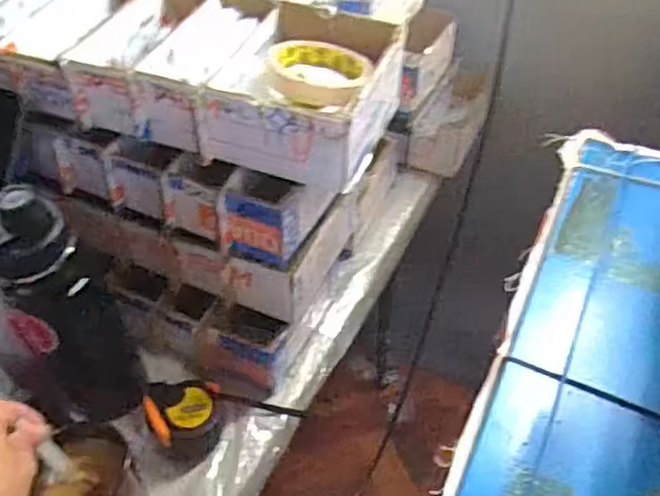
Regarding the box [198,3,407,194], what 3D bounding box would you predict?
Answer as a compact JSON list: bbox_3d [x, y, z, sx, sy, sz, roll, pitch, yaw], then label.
[{"bbox_3d":[-0.022,-0.137,0.608,0.139,0.075,0.160,13,48,15],"label":"box"}]

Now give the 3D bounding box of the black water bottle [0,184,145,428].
[{"bbox_3d":[-0.254,0.058,0.631,0.115,0.299,0.091,-29,51,-23],"label":"black water bottle"}]

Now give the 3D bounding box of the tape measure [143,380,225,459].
[{"bbox_3d":[-0.143,0.165,0.668,0.077,0.043,0.074,6,53,-2],"label":"tape measure"}]

